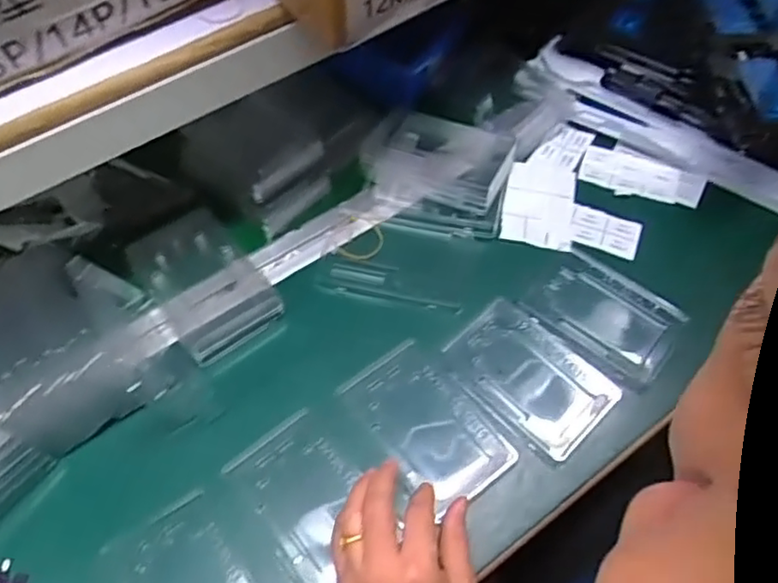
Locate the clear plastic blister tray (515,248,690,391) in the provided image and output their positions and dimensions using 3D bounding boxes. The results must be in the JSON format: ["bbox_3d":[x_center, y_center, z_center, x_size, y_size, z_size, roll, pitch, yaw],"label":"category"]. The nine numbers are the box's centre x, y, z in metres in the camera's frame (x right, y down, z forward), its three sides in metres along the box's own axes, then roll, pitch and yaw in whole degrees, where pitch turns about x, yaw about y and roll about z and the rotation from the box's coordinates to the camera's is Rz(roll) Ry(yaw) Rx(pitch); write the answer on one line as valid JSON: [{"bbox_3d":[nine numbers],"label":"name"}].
[{"bbox_3d":[0.190,0.019,0.576,0.119,0.007,0.089,36,65,20],"label":"clear plastic blister tray"}]

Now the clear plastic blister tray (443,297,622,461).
[{"bbox_3d":[0.118,0.068,0.549,0.083,0.014,0.128,-39,66,-21],"label":"clear plastic blister tray"}]

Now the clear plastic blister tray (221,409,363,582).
[{"bbox_3d":[-0.057,0.158,0.488,0.080,0.011,0.126,-33,63,-18],"label":"clear plastic blister tray"}]

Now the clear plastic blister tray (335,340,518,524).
[{"bbox_3d":[0.030,0.105,0.526,0.078,0.013,0.130,-36,64,-20],"label":"clear plastic blister tray"}]

